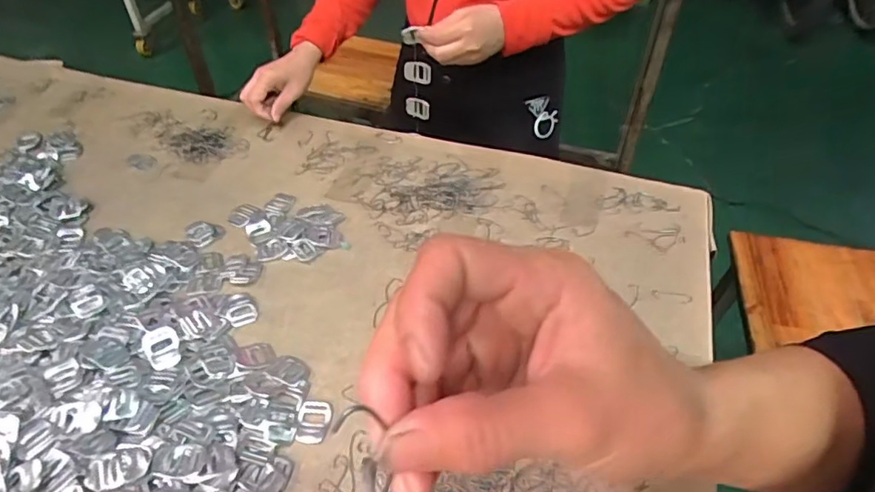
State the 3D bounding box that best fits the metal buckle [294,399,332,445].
[{"bbox_3d":[-0.111,0.157,0.502,0.030,0.004,0.041,2,45,0],"label":"metal buckle"}]

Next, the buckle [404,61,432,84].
[{"bbox_3d":[-0.028,-0.241,0.773,0.042,0.031,0.008,15,47,25],"label":"buckle"}]

